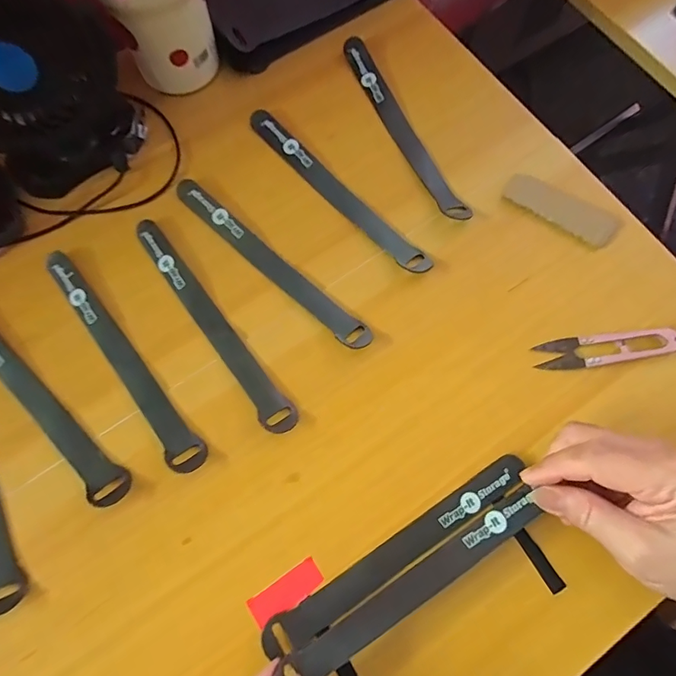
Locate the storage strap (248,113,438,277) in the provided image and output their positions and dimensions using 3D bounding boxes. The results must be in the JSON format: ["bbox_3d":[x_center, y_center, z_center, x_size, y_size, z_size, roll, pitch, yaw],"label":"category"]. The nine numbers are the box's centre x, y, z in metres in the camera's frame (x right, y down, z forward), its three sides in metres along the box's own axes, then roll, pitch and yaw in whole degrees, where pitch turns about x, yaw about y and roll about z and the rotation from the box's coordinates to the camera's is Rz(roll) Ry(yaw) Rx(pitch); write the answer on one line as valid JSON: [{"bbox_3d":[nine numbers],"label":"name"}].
[{"bbox_3d":[-0.002,-0.119,0.355,0.020,0.012,0.195,-43,79,-10],"label":"storage strap"}]

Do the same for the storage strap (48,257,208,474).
[{"bbox_3d":[-0.157,0.012,0.318,0.021,0.014,0.197,-38,78,-9],"label":"storage strap"}]

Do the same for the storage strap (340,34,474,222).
[{"bbox_3d":[0.054,-0.174,0.369,0.020,0.011,0.190,-25,76,-6],"label":"storage strap"}]

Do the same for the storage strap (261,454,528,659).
[{"bbox_3d":[0.041,0.137,0.285,0.194,0.008,0.022,-31,77,-8],"label":"storage strap"}]

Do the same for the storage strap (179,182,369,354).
[{"bbox_3d":[-0.053,-0.060,0.336,0.195,0.011,0.020,42,79,10],"label":"storage strap"}]

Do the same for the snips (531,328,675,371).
[{"bbox_3d":[0.194,0.007,0.319,0.101,0.007,0.023,-7,75,-2],"label":"snips"}]

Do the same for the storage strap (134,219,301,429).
[{"bbox_3d":[-0.094,-0.013,0.324,0.022,0.011,0.195,-37,78,-9],"label":"storage strap"}]

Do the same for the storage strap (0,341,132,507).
[{"bbox_3d":[-0.217,0.041,0.311,0.198,0.012,0.022,41,79,10],"label":"storage strap"}]

